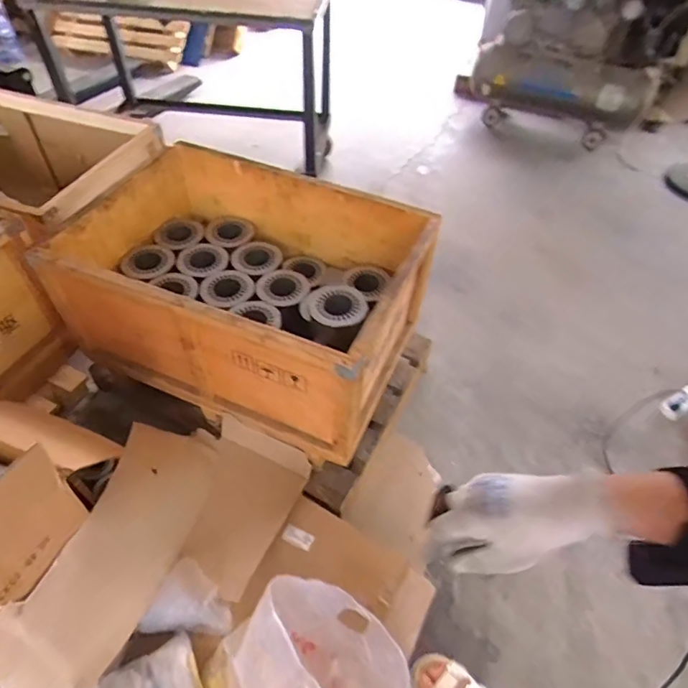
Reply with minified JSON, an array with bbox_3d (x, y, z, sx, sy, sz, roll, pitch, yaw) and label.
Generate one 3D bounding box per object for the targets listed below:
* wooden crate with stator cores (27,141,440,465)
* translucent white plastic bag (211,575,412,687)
[{"bbox_3d":[-0.253,-0.186,1.438,0.872,0.403,0.649,20,51,13],"label":"wooden crate with stator cores"},{"bbox_3d":[-0.071,0.636,0.938,0.348,0.255,0.321,-21,54,-20],"label":"translucent white plastic bag"}]

